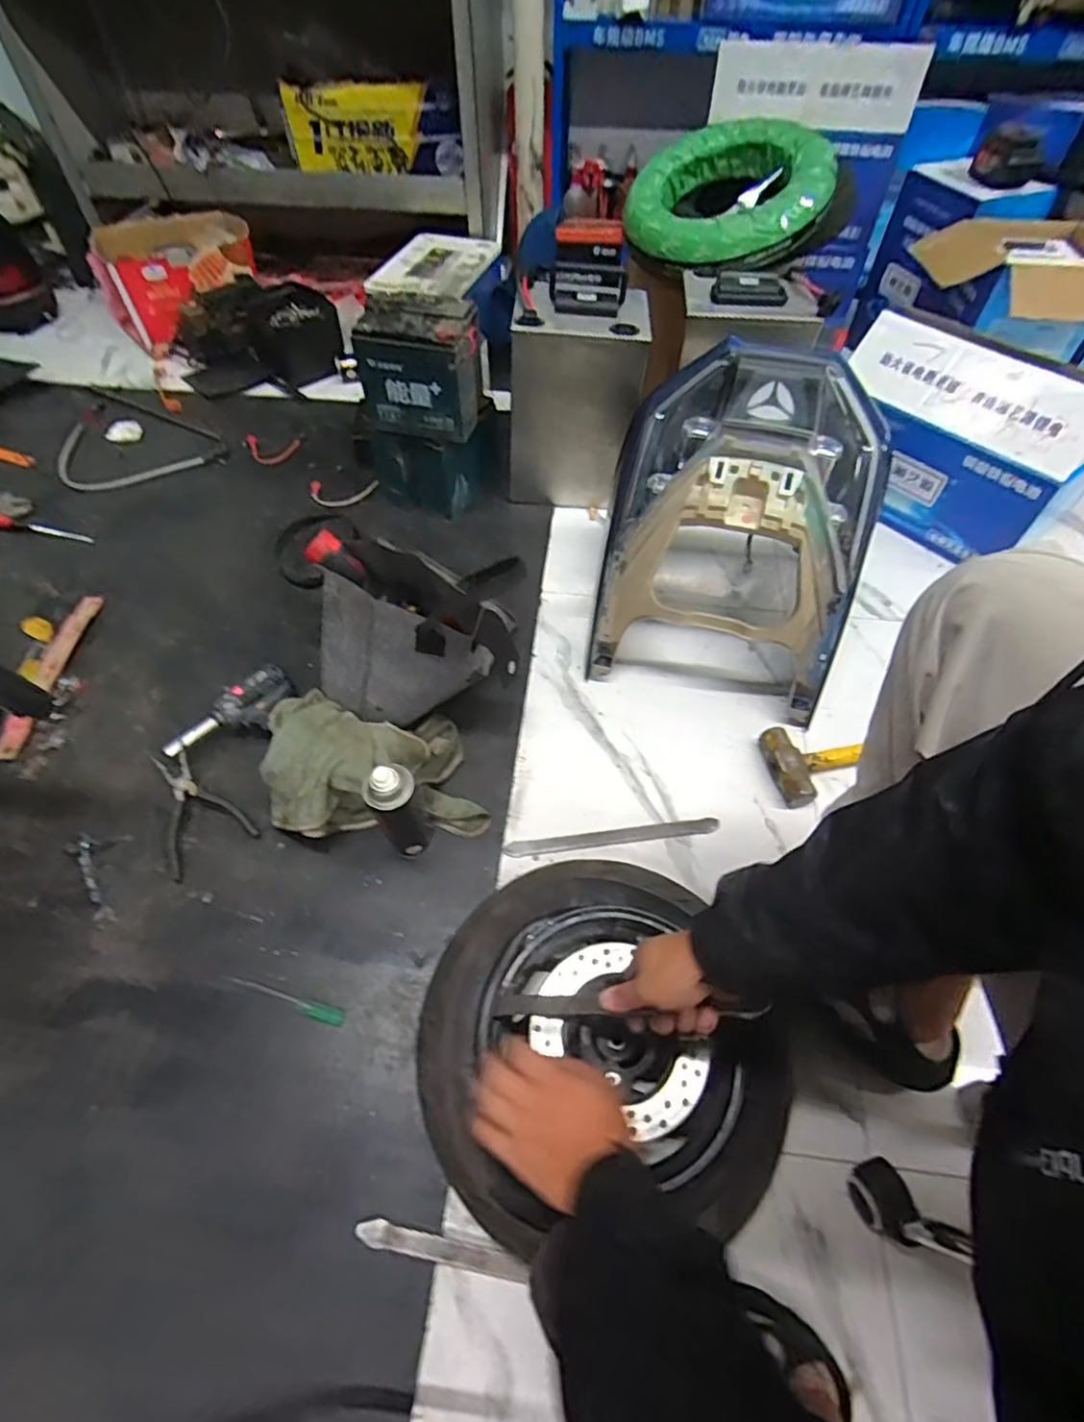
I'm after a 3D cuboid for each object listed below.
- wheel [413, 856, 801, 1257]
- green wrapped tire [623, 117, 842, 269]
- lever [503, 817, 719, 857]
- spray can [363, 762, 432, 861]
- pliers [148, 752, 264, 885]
[{"bbox_3d":[0.067,0.341,0.649,0.372,0.080,0.365,1,56,-1],"label":"wheel"},{"bbox_3d":[0.366,-1.017,1.231,0.386,0.086,0.347,-44,68,-8],"label":"green wrapped tire"},{"bbox_3d":[0.097,0.174,0.854,0.290,0.015,0.022,-5,56,-5],"label":"lever"},{"bbox_3d":[-0.176,0.121,0.766,0.063,0.181,0.060,-29,61,-20],"label":"spray can"},{"bbox_3d":[-0.481,0.127,0.853,0.115,0.031,0.176,-30,62,-20],"label":"pliers"}]

